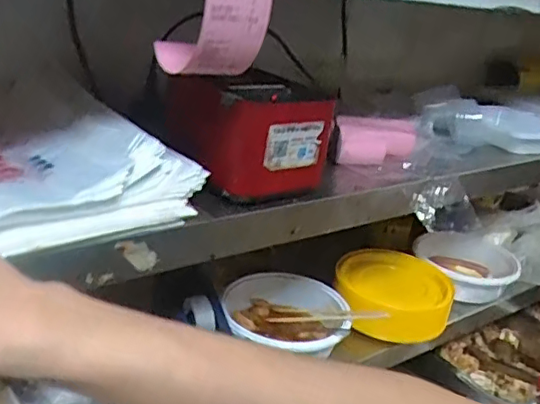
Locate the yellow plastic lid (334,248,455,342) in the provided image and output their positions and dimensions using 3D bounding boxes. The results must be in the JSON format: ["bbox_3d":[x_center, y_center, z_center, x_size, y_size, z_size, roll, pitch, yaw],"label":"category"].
[{"bbox_3d":[0.176,0.132,0.837,0.160,0.055,0.155,6,24,-3],"label":"yellow plastic lid"}]

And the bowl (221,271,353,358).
[{"bbox_3d":[0.023,0.152,0.750,0.167,0.060,0.164,8,24,1],"label":"bowl"}]

